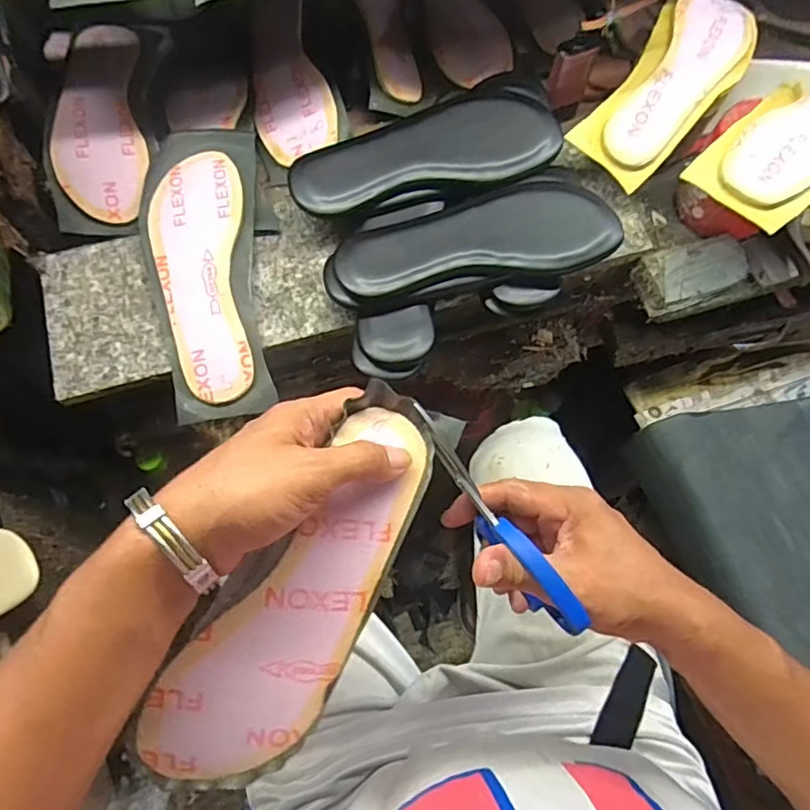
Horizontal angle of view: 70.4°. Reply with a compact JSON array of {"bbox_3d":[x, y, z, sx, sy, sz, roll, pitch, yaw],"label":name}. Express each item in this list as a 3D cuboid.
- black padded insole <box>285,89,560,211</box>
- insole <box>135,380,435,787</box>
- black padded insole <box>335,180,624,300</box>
[{"bbox_3d":[0.018,-0.238,0.531,0.244,0.011,0.088,-13,77,-4],"label":"black padded insole"},{"bbox_3d":[-0.063,0.106,0.337,0.089,0.019,0.249,30,83,-13],"label":"insole"},{"bbox_3d":[0.061,-0.151,0.511,0.242,0.025,0.087,-10,69,-6],"label":"black padded insole"}]

